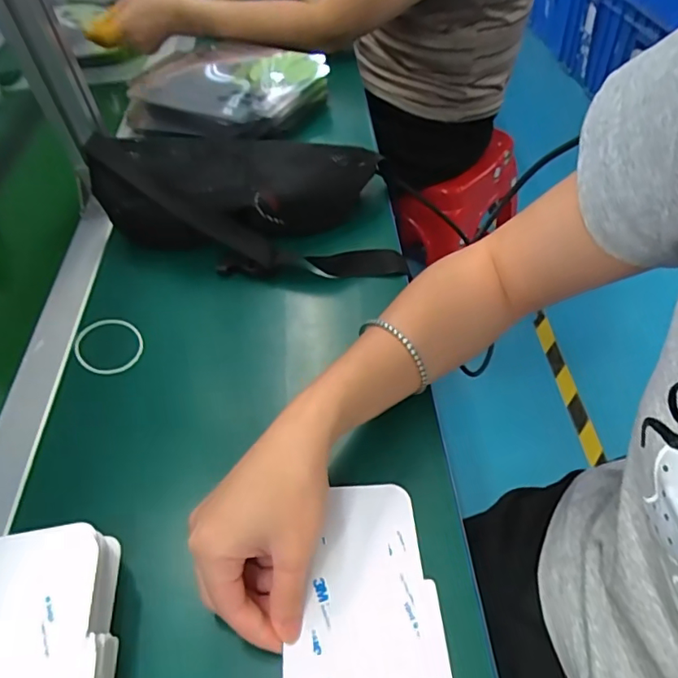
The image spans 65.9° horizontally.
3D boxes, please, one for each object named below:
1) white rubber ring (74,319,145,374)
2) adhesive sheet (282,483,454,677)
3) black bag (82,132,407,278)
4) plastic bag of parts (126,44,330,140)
[{"bbox_3d":[-0.198,0.003,0.447,0.053,0.004,0.065,-30,55,-21],"label":"white rubber ring"},{"bbox_3d":[0.015,0.160,0.294,0.085,0.005,0.159,-5,50,-2],"label":"adhesive sheet"},{"bbox_3d":[-0.096,-0.138,0.509,0.280,0.076,0.151,-2,49,2],"label":"black bag"},{"bbox_3d":[-0.150,-0.330,0.689,0.244,0.047,0.183,13,52,12],"label":"plastic bag of parts"}]

